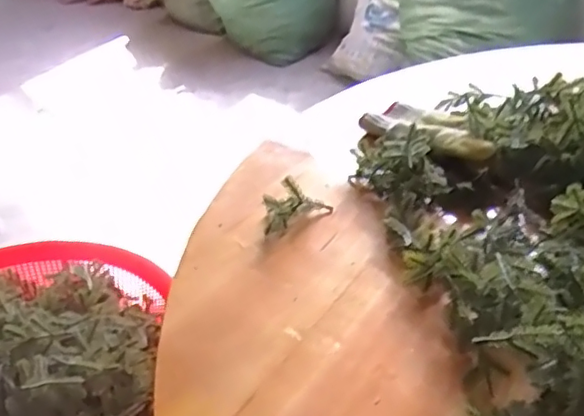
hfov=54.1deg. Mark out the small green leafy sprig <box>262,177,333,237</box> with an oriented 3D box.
[{"bbox_3d":[0.003,-0.002,0.572,0.075,0.035,0.032,-25,41,-29],"label":"small green leafy sprig"}]

